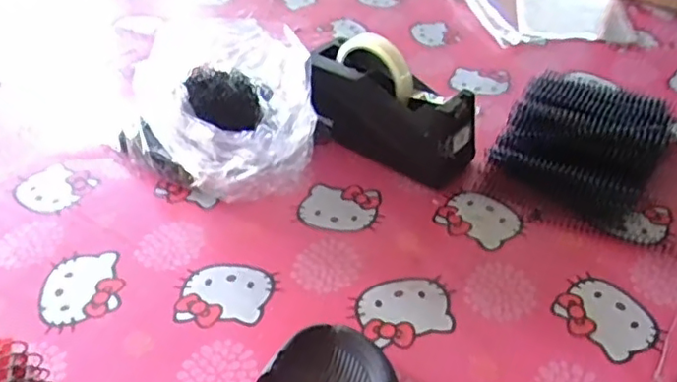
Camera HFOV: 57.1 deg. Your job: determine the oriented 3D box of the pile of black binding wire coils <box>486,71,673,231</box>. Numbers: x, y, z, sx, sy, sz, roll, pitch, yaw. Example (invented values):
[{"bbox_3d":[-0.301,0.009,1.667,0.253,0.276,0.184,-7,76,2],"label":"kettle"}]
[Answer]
[{"bbox_3d":[0.275,-0.058,0.705,0.163,0.057,0.217,25,46,27],"label":"pile of black binding wire coils"}]

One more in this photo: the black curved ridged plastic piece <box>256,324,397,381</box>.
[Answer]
[{"bbox_3d":[-0.001,0.139,0.486,0.103,0.029,0.064,9,40,11],"label":"black curved ridged plastic piece"}]

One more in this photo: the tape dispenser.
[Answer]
[{"bbox_3d":[0.052,-0.096,0.690,0.203,0.123,0.081,25,46,27],"label":"tape dispenser"}]

